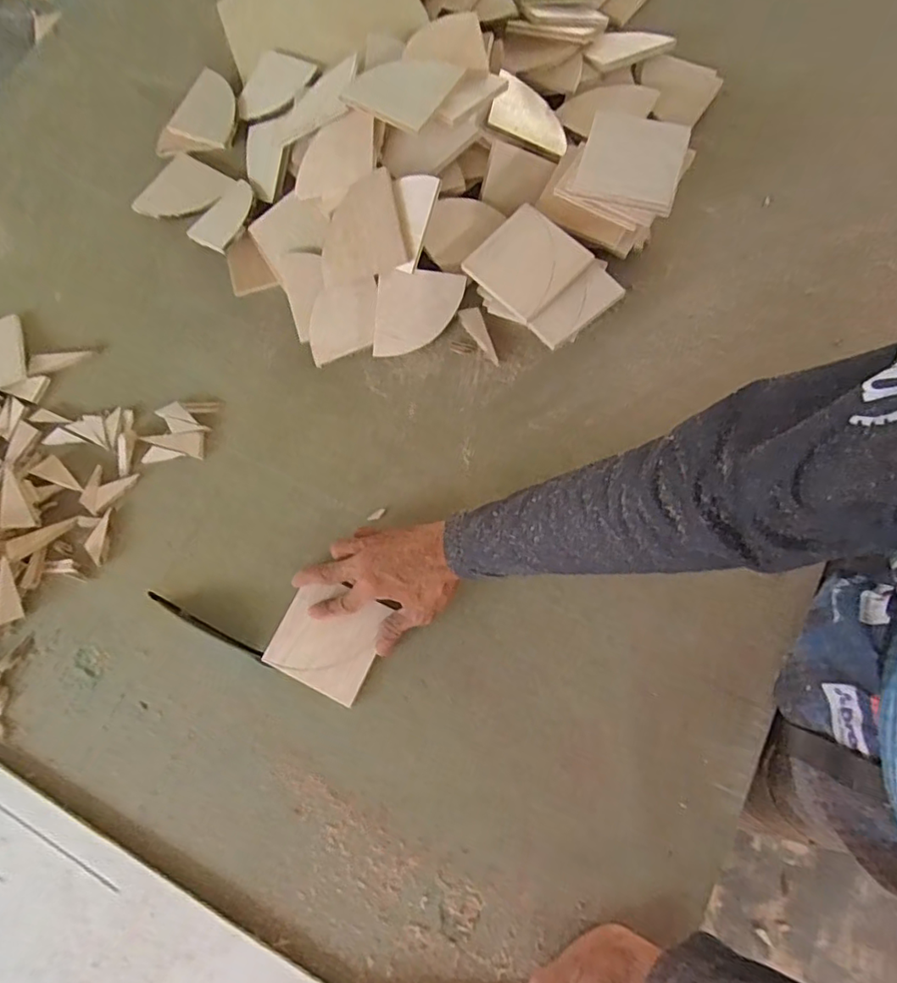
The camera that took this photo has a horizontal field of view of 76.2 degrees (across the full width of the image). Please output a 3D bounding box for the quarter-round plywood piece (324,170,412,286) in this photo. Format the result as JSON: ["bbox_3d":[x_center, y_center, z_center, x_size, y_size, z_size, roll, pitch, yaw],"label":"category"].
[{"bbox_3d":[-0.098,-0.286,0.624,0.097,0.006,0.100,-12,96,11],"label":"quarter-round plywood piece"}]

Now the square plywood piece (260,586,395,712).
[{"bbox_3d":[-0.119,0.143,0.562,0.100,0.010,0.098,23,83,10],"label":"square plywood piece"}]

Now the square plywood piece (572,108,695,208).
[{"bbox_3d":[0.194,-0.353,0.602,0.101,0.010,0.101,17,79,11],"label":"square plywood piece"}]

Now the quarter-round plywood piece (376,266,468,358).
[{"bbox_3d":[-0.034,-0.201,0.645,0.094,0.010,0.094,4,105,-9],"label":"quarter-round plywood piece"}]

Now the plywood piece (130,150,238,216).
[{"bbox_3d":[-0.343,-0.389,0.745,0.112,0.019,0.098,28,76,10],"label":"plywood piece"}]

